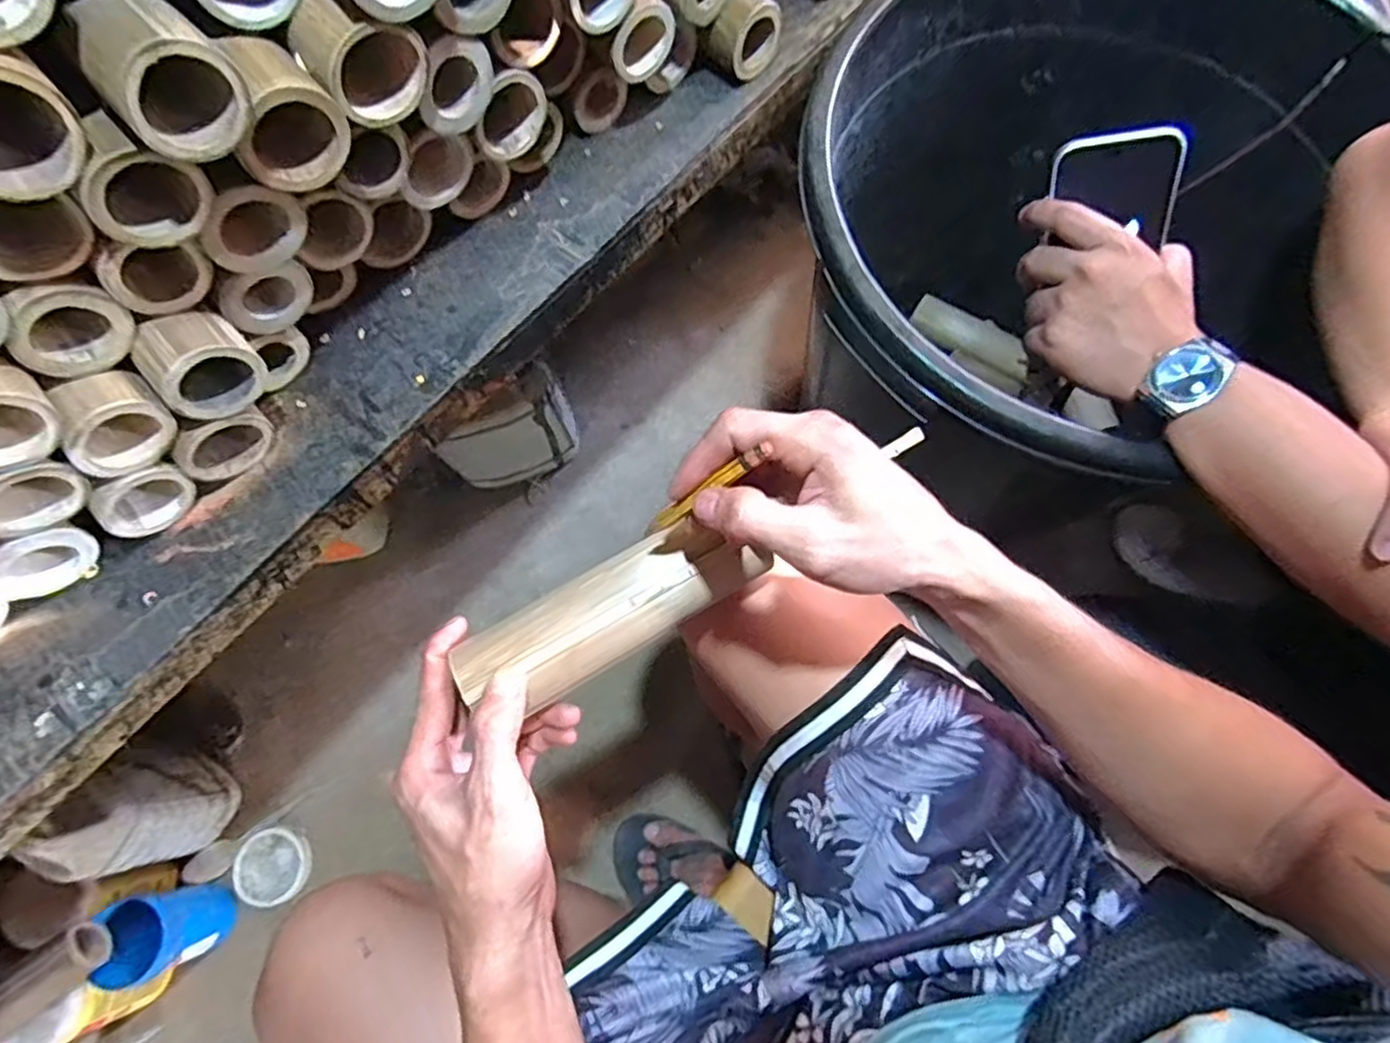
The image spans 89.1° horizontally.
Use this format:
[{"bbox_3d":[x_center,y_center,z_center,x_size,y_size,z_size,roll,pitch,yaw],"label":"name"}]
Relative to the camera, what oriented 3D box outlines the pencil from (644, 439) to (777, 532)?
[{"bbox_3d":[0.003,-0.014,0.335,0.081,0.006,0.009,-35,67,38],"label":"pencil"}]

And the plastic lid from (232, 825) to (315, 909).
[{"bbox_3d":[-0.532,0.435,0.890,0.086,0.022,0.090,-35,74,-8],"label":"plastic lid"}]

